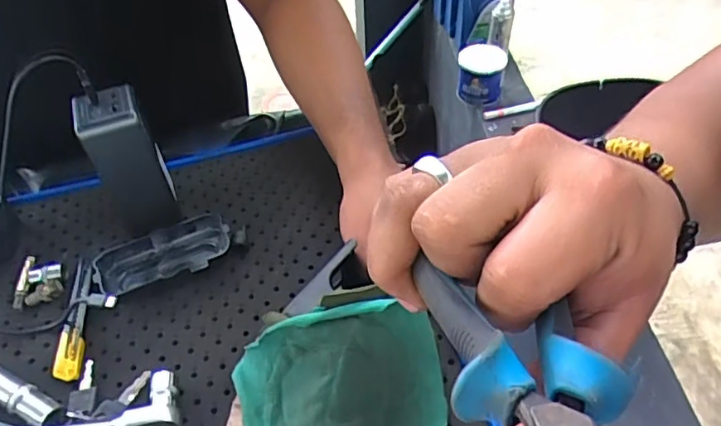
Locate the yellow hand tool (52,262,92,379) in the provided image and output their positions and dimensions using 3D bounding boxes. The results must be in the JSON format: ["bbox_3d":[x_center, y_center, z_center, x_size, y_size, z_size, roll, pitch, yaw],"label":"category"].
[{"bbox_3d":[-0.231,0.082,0.483,0.021,0.014,0.116,-9,47,-3],"label":"yellow hand tool"}]

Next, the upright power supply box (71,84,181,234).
[{"bbox_3d":[-0.201,-0.039,0.518,0.049,0.135,0.049,-18,48,-12],"label":"upright power supply box"}]

